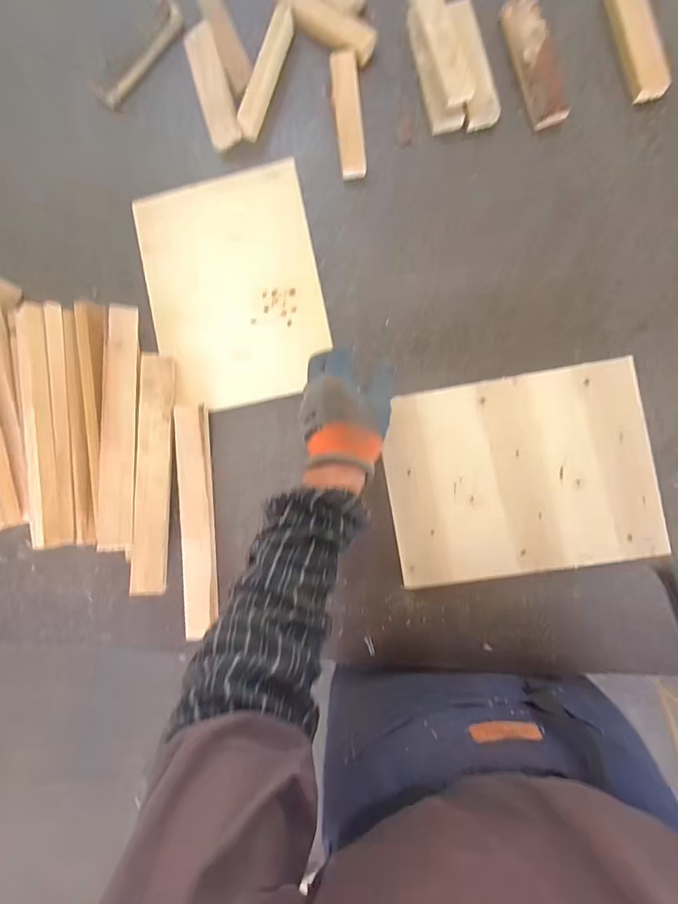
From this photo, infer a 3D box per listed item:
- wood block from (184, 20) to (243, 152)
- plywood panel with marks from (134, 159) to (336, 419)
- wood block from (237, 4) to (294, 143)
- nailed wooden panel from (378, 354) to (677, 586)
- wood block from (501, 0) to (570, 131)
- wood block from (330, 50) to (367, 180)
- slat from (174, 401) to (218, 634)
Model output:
[{"bbox_3d":[-0.169,-0.491,0.602,0.041,0.019,0.162,-16,86,6],"label":"wood block"},{"bbox_3d":[-0.140,-0.217,0.589,0.226,0.019,0.303,-12,87,6],"label":"plywood panel with marks"},{"bbox_3d":[-0.096,-0.504,0.591,0.026,0.034,0.164,21,91,7],"label":"wood block"},{"bbox_3d":[0.212,0.028,0.539,0.296,0.028,0.228,-9,87,6],"label":"nailed wooden panel"},{"bbox_3d":[0.247,-0.492,0.564,0.049,0.018,0.168,-16,86,6],"label":"wood block"},{"bbox_3d":[0.013,-0.440,0.584,0.035,0.019,0.159,-6,87,6],"label":"wood block"},{"bbox_3d":[-0.183,0.089,0.579,0.041,0.021,0.291,-2,88,6],"label":"slat"}]

